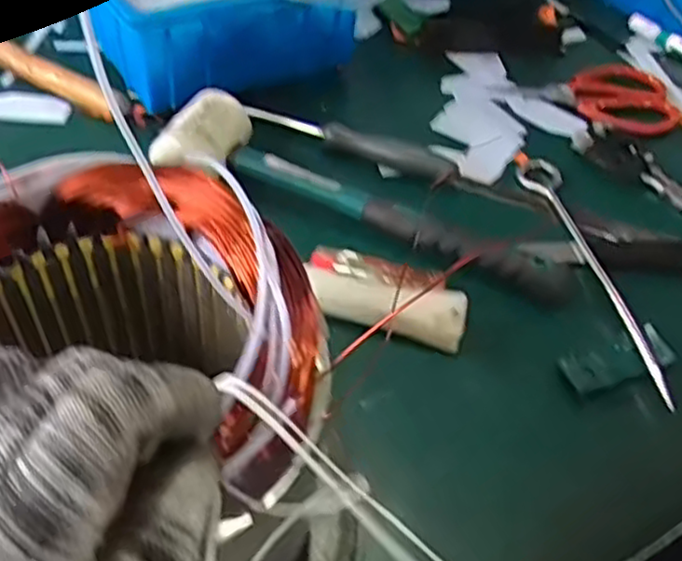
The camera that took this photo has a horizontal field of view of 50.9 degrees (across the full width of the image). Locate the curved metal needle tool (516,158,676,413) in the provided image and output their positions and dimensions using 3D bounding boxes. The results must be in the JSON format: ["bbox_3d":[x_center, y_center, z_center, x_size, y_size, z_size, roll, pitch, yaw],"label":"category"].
[{"bbox_3d":[0.176,-0.011,0.486,0.029,0.013,0.217,-9,52,-13],"label":"curved metal needle tool"}]

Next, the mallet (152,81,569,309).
[{"bbox_3d":[0.018,-0.061,0.489,0.287,0.043,0.073,16,51,7],"label":"mallet"}]

